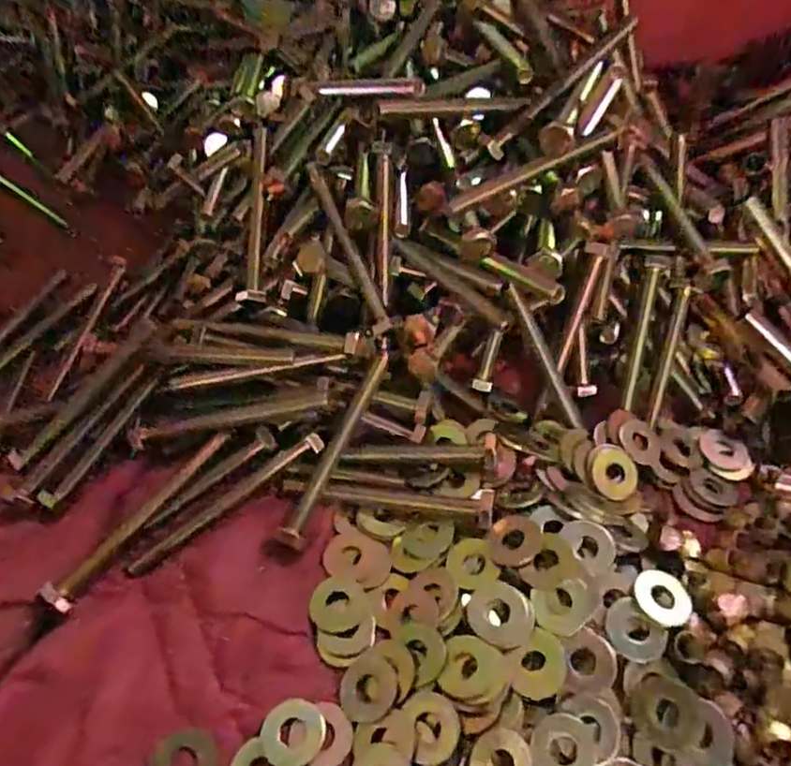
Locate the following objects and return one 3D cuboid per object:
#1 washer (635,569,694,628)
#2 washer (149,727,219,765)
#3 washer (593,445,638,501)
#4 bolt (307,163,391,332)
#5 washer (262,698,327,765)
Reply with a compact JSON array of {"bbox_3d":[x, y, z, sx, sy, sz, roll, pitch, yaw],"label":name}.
[{"bbox_3d":[0.112,0.090,0.265,0.022,0.004,0.024,0,52,0],"label":"washer"},{"bbox_3d":[-0.080,0.144,0.239,0.023,0.004,0.023,11,53,9],"label":"washer"},{"bbox_3d":[0.107,0.044,0.309,0.023,0.004,0.027,21,64,-3],"label":"washer"},{"bbox_3d":[-0.026,-0.073,0.341,0.009,0.008,0.101,-21,80,-16],"label":"bolt"},{"bbox_3d":[-0.040,0.135,0.245,0.024,0.004,0.024,0,52,0],"label":"washer"}]

